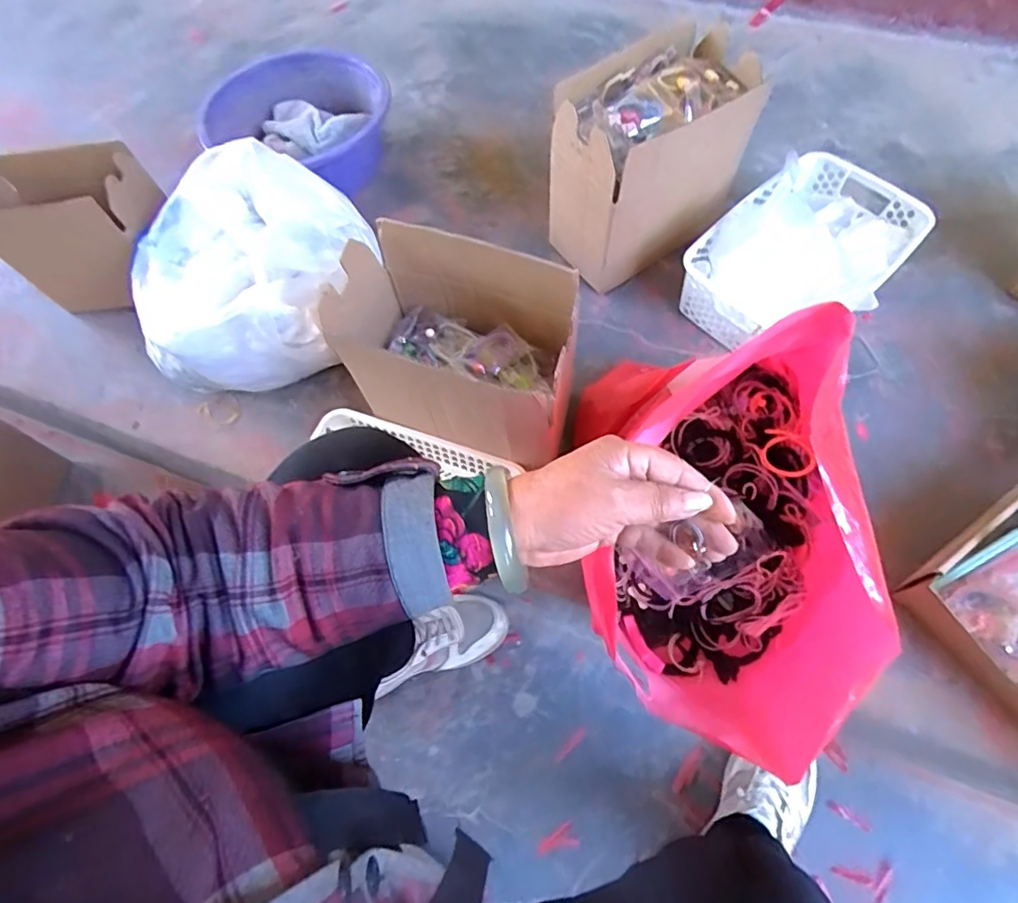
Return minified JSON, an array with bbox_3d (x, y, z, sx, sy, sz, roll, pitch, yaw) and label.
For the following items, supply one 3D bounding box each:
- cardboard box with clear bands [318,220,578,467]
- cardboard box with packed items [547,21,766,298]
[{"bbox_3d":[-0.053,-0.113,0.577,0.251,0.134,0.153,22,67,13],"label":"cardboard box with clear bands"},{"bbox_3d":[0.184,-0.377,0.740,0.245,0.222,0.148,-32,67,-12],"label":"cardboard box with packed items"}]

